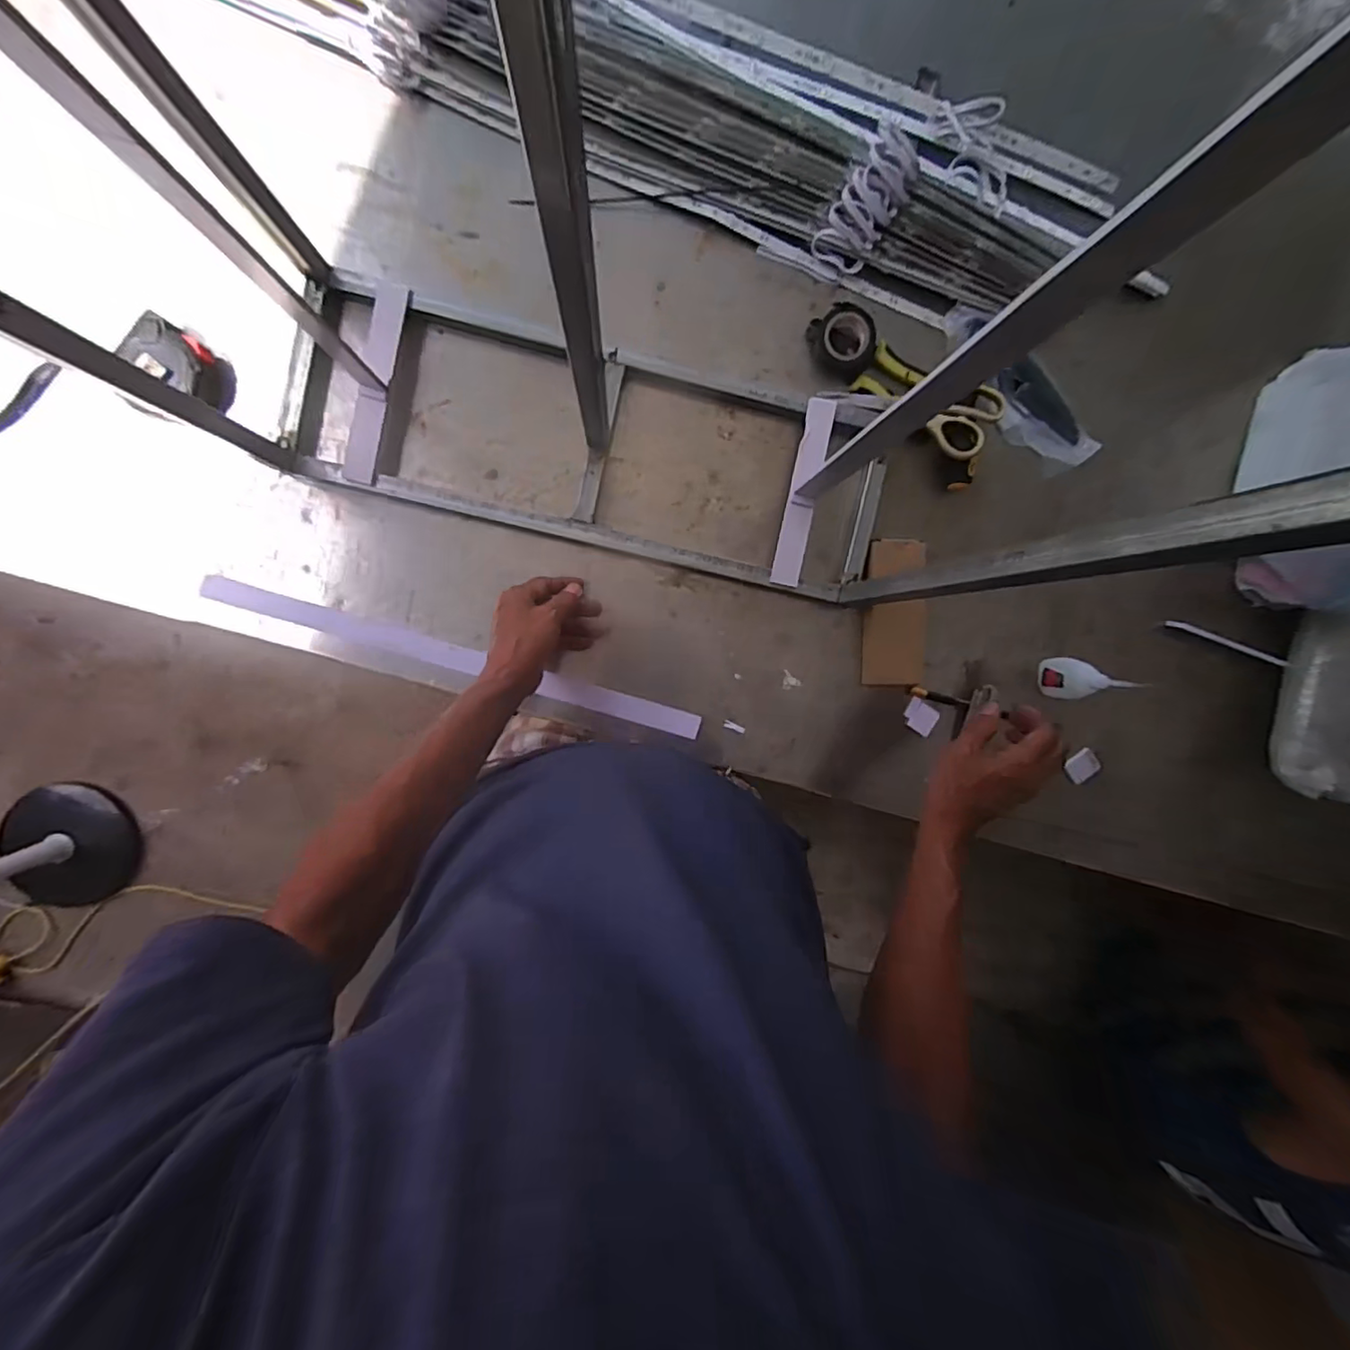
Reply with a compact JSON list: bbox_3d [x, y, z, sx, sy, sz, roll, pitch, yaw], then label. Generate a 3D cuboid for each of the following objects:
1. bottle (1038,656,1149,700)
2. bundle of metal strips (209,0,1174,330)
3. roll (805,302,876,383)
[{"bbox_3d":[0.430,0.007,0.623,0.036,0.104,0.043,14,94,-5],"label":"bottle"},{"bbox_3d":[0.010,-0.570,0.576,0.901,0.037,0.208,19,93,-5],"label":"bundle of metal strips"},{"bbox_3d":[0.177,-0.349,0.615,0.058,0.026,0.073,-28,96,-1],"label":"roll"}]

